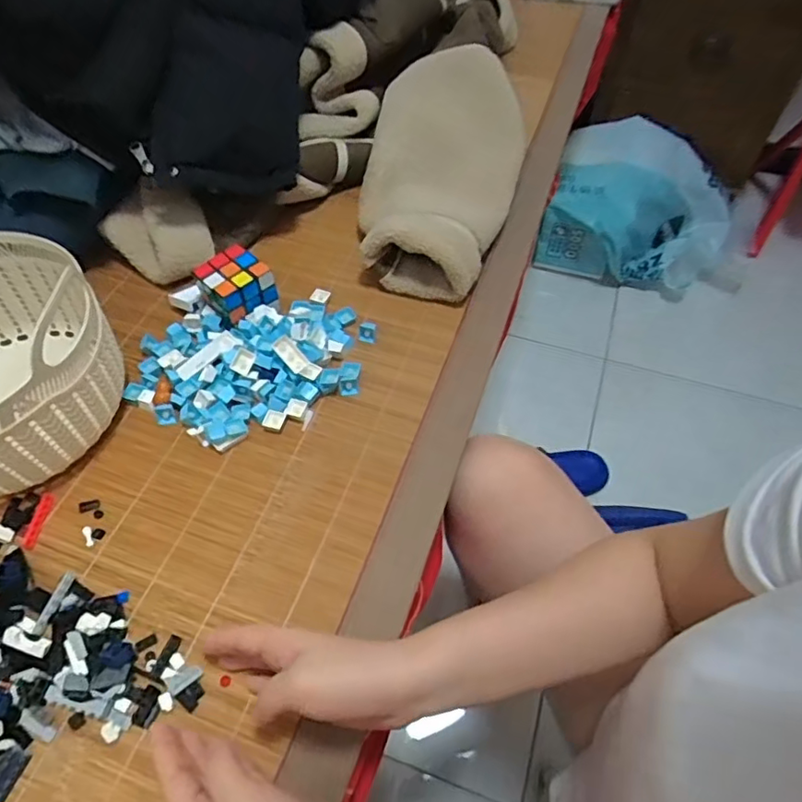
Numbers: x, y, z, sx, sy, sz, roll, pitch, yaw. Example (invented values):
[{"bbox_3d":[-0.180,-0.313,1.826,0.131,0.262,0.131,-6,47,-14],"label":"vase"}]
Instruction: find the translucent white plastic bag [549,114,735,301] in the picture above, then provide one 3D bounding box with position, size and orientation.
[{"bbox_3d":[0.541,-0.420,1.260,0.398,0.207,0.314,15,56,10],"label":"translucent white plastic bag"}]

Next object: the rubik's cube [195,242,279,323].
[{"bbox_3d":[-0.172,-0.116,0.599,0.062,0.062,0.068,-38,63,-23],"label":"rubik's cube"}]

